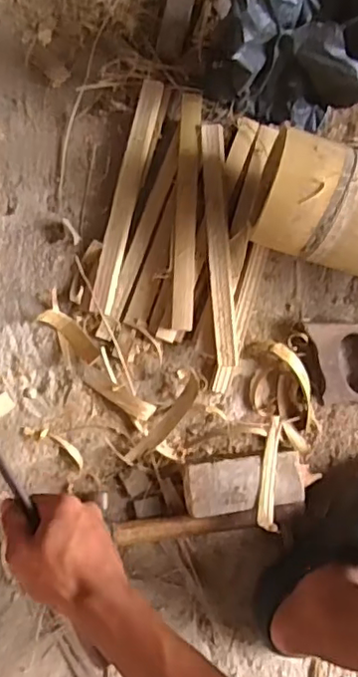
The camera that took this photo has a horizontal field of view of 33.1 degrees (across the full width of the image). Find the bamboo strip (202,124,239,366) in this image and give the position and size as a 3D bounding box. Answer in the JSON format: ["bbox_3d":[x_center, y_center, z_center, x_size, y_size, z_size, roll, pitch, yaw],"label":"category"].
[{"bbox_3d":[0.045,-0.107,0.674,0.028,0.010,0.273,-2,81,-14],"label":"bamboo strip"}]

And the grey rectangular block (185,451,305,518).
[{"bbox_3d":[0.074,0.161,0.676,0.133,0.026,0.057,-5,84,-6],"label":"grey rectangular block"}]

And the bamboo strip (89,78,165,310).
[{"bbox_3d":[-0.058,-0.162,0.682,0.025,0.012,0.274,13,82,-3],"label":"bamboo strip"}]

